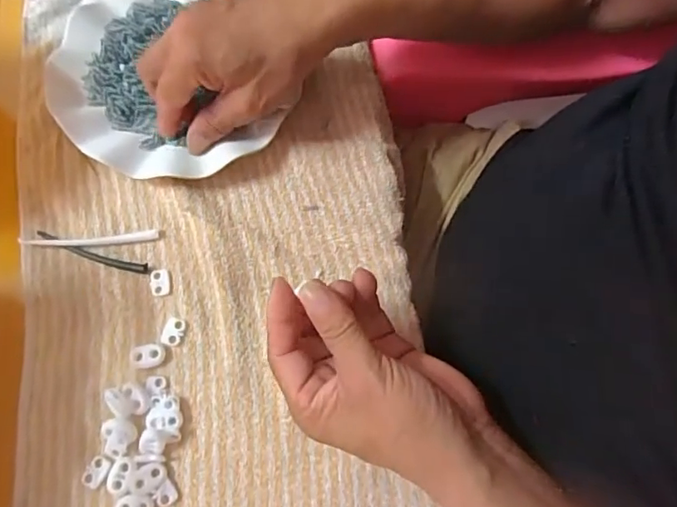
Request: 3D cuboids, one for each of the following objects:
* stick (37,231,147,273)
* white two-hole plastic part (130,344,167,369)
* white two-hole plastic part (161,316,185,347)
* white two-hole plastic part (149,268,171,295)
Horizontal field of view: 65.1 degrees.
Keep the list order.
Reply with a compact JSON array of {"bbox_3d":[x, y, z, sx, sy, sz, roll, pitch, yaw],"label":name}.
[{"bbox_3d":[-0.173,0.000,0.368,0.084,0.004,0.010,17,72,5],"label":"stick"},{"bbox_3d":[-0.126,0.068,0.348,0.022,0.006,0.015,-2,71,-1],"label":"white two-hole plastic part"},{"bbox_3d":[-0.111,0.052,0.355,0.014,0.004,0.019,16,72,5],"label":"white two-hole plastic part"},{"bbox_3d":[-0.123,0.020,0.365,0.013,0.004,0.019,-10,72,-4],"label":"white two-hole plastic part"}]

